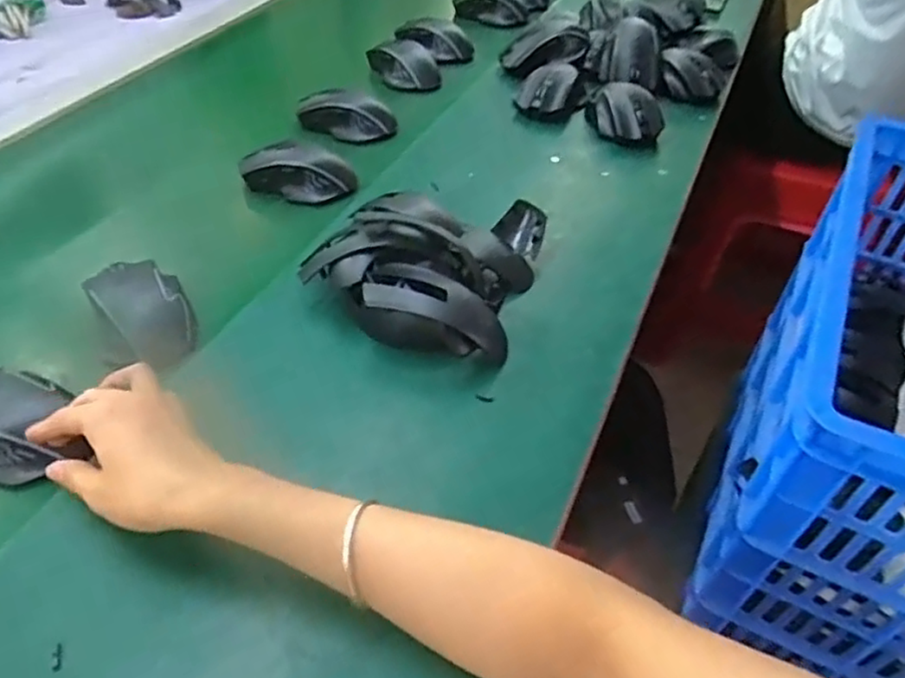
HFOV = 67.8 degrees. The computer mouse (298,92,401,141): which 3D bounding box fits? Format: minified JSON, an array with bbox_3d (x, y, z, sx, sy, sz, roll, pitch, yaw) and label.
[{"bbox_3d":[-0.124,-0.258,0.779,0.113,0.040,0.050,8,45,7],"label":"computer mouse"}]

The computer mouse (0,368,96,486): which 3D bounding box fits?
[{"bbox_3d":[-0.303,0.058,0.459,0.106,0.042,0.067,14,47,11],"label":"computer mouse"}]

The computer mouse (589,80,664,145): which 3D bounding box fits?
[{"bbox_3d":[0.203,-0.267,0.795,0.072,0.044,0.099,-19,48,-19],"label":"computer mouse"}]

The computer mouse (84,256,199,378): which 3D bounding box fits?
[{"bbox_3d":[-0.247,-0.022,0.536,0.073,0.045,0.104,-22,51,-22],"label":"computer mouse"}]

